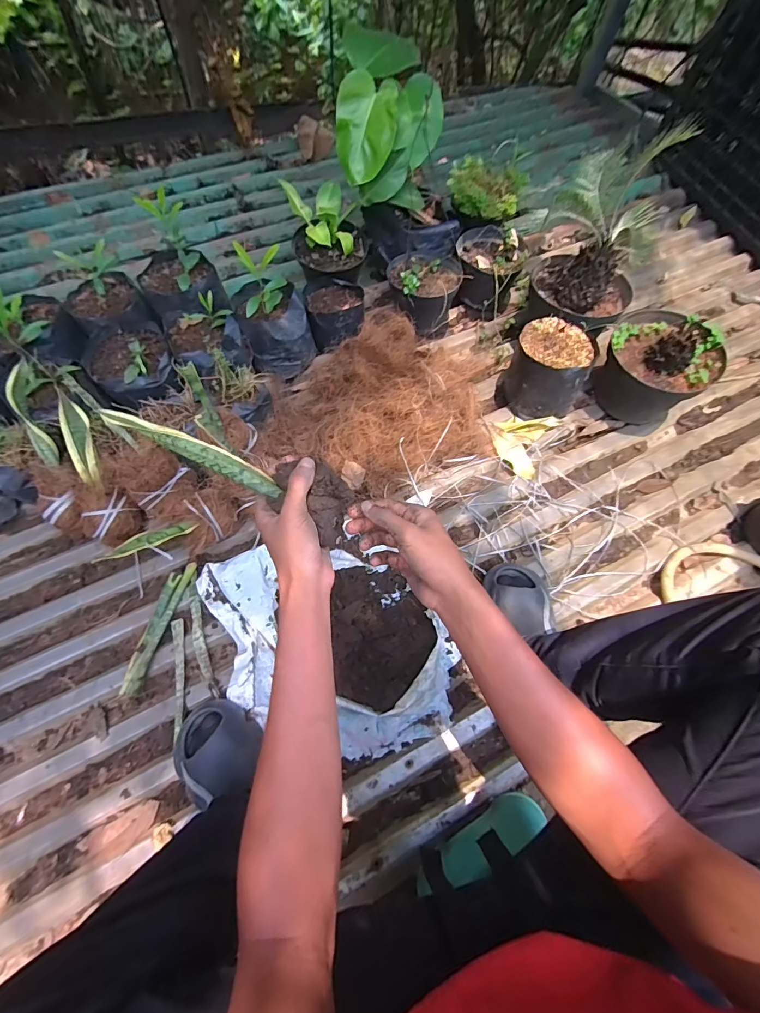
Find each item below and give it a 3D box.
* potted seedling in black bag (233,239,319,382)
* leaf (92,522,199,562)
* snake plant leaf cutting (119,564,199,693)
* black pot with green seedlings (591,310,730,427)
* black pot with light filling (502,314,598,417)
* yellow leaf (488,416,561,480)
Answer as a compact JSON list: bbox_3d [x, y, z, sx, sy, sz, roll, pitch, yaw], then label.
[{"bbox_3d":[-0.224,-0.407,0.848,0.144,0.213,0.154,2,67,-5],"label":"potted seedling in black bag"},{"bbox_3d":[-0.358,0.053,0.631,0.038,0.160,0.018,33,114,10],"label":"leaf"},{"bbox_3d":[-0.379,0.200,0.694,0.035,0.030,0.220,14,67,3],"label":"snake plant leaf cutting"},{"bbox_3d":[0.585,-0.300,0.881,0.186,0.205,0.207,-42,75,-18],"label":"black pot with green seedlings"},{"bbox_3d":[0.357,-0.292,0.870,0.153,0.128,0.153,2,67,-5],"label":"black pot with light filling"},{"bbox_3d":[0.303,-0.148,0.888,0.124,0.036,0.163,26,68,8],"label":"yellow leaf"}]

